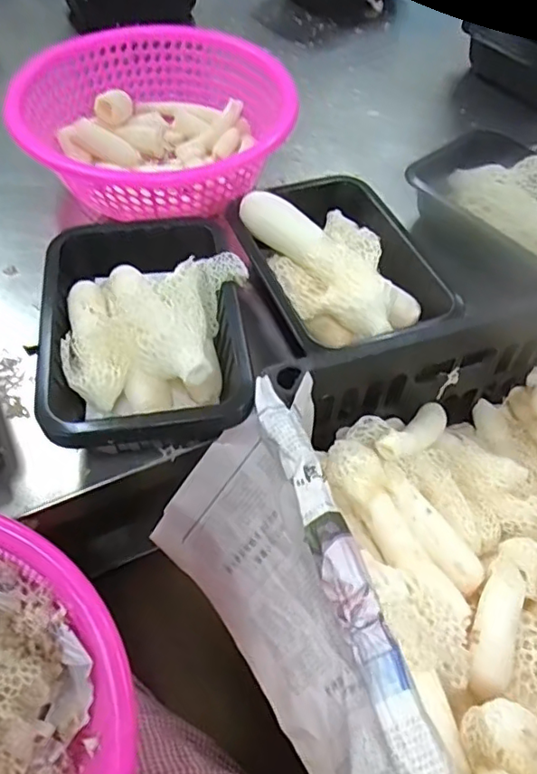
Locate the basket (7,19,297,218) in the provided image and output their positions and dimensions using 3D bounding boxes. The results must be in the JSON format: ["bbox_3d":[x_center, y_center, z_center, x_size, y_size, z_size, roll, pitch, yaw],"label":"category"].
[{"bbox_3d":[-0.118,-0.272,0.617,0.275,0.100,0.237,-24,60,-19],"label":"basket"}]

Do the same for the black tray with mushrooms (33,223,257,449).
[{"bbox_3d":[-0.098,-0.044,0.476,0.161,0.080,0.201,-4,56,-7],"label":"black tray with mushrooms"}]

